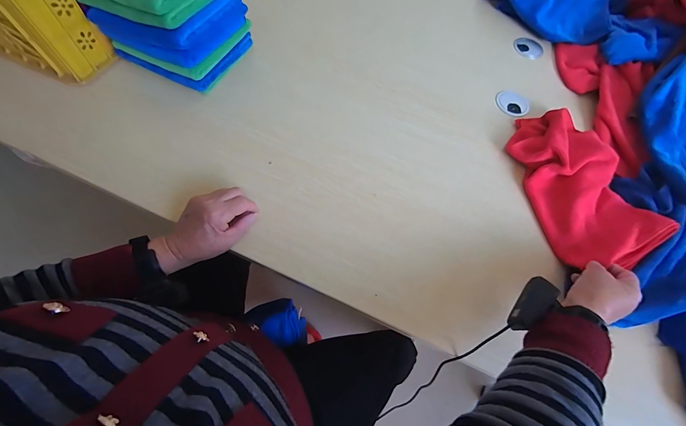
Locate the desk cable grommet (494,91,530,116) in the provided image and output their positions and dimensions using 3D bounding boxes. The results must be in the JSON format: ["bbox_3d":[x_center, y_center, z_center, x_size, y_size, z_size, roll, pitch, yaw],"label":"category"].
[{"bbox_3d":[0.345,-0.220,0.624,0.068,0.005,0.064,2,65,-5],"label":"desk cable grommet"}]

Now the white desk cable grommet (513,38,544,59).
[{"bbox_3d":[0.426,-0.377,0.705,0.063,0.010,0.057,9,64,-2],"label":"white desk cable grommet"}]

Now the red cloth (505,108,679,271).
[{"bbox_3d":[0.398,-0.056,0.520,0.166,0.048,0.303,-6,64,-5],"label":"red cloth"}]

